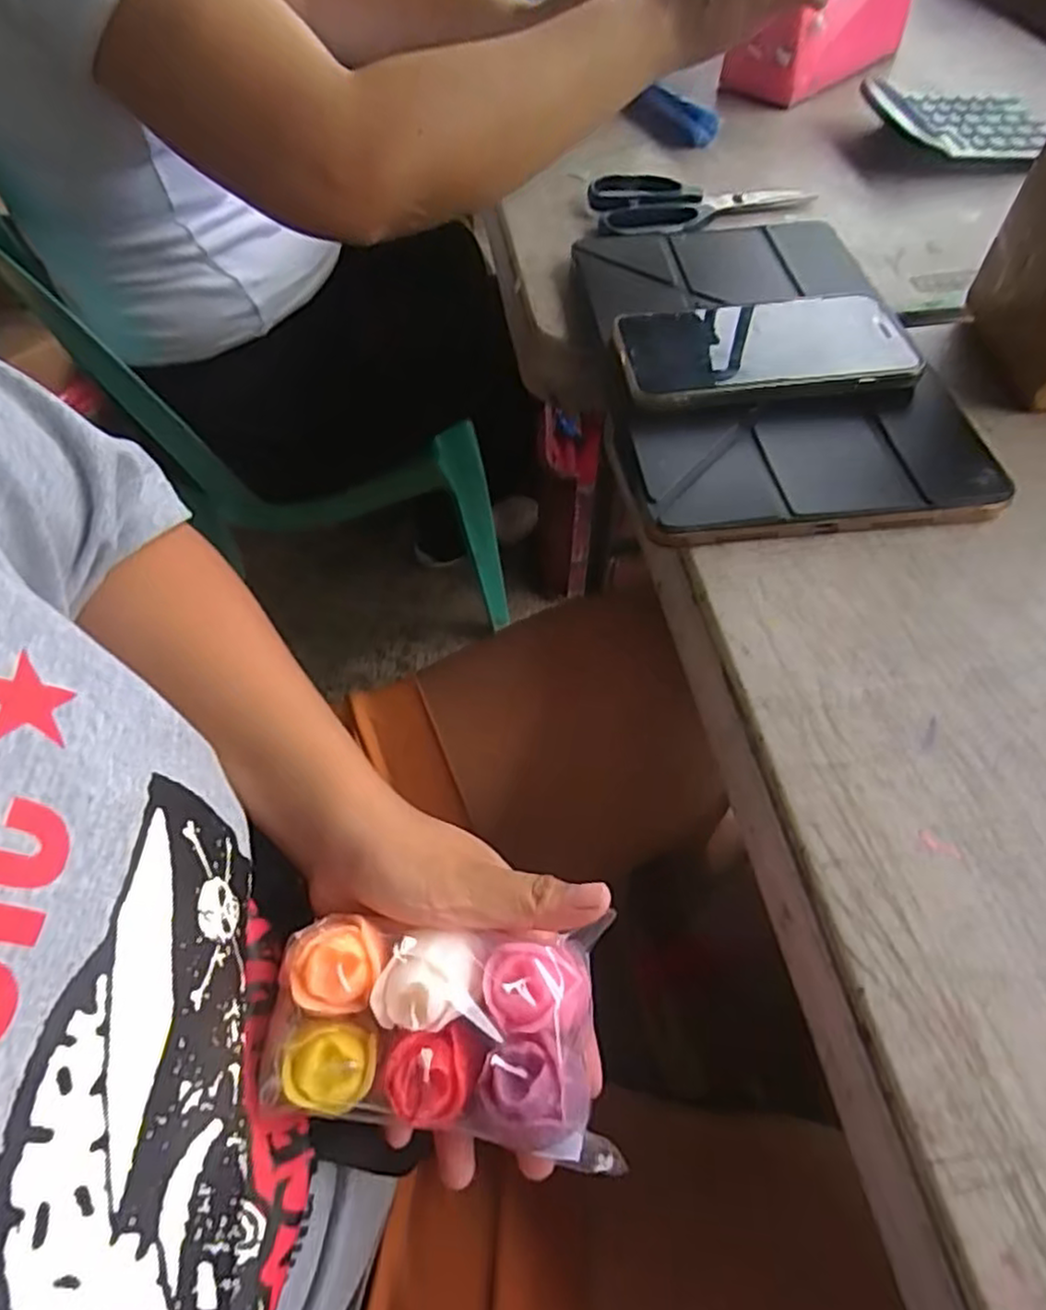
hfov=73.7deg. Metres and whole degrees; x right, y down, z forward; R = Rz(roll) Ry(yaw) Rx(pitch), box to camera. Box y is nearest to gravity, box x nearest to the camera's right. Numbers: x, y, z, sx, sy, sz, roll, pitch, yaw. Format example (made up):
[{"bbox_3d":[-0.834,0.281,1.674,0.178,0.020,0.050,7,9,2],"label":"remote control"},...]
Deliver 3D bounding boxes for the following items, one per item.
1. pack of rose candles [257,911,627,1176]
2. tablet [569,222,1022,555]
[{"bbox_3d":[-0.030,0.135,0.247,0.118,0.031,0.070,3,58,-3],"label":"pack of rose candles"},{"bbox_3d":[0.140,-0.184,0.411,0.193,0.019,0.287,-8,58,-3],"label":"tablet"}]

